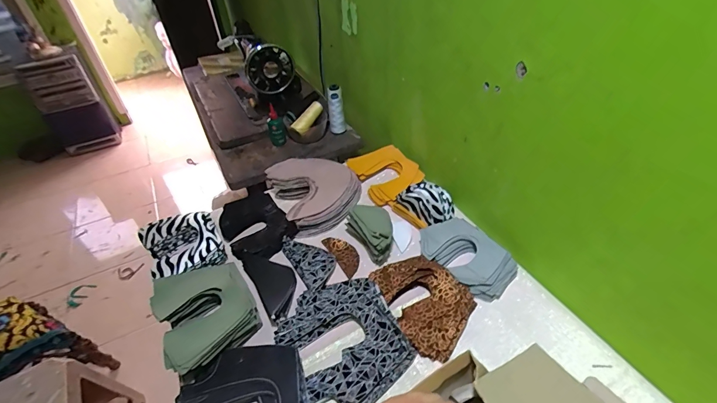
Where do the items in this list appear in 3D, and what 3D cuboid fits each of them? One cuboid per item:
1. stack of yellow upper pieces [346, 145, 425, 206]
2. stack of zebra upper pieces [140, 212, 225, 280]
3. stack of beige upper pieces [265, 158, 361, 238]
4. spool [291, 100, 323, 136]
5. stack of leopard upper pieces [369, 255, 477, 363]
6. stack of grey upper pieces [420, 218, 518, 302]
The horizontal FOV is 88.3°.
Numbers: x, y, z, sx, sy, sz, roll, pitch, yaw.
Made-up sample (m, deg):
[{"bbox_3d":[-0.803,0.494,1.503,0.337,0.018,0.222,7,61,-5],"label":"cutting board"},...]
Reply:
[{"bbox_3d":[0.063,-0.065,0.892,0.140,0.045,0.170,-27,47,-23],"label":"stack of yellow upper pieces"},{"bbox_3d":[-0.348,0.090,0.739,0.135,0.053,0.154,-23,46,-20],"label":"stack of zebra upper pieces"},{"bbox_3d":[-0.088,-0.030,0.834,0.186,0.062,0.185,-22,46,-16],"label":"stack of beige upper pieces"},{"bbox_3d":[-0.141,-0.236,1.043,0.031,0.036,0.111,29,74,31],"label":"spool"},{"bbox_3d":[0.103,0.165,0.631,0.136,0.036,0.184,-35,51,-26],"label":"stack of leopard upper pieces"},{"bbox_3d":[0.202,0.104,0.694,0.120,0.032,0.174,-28,48,-21],"label":"stack of grey upper pieces"}]

